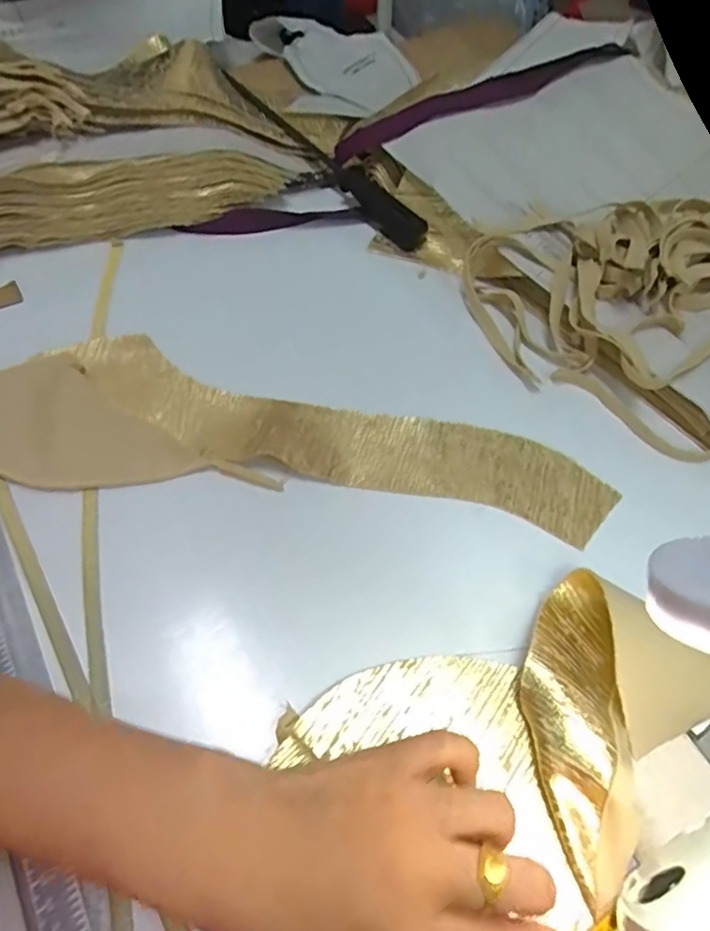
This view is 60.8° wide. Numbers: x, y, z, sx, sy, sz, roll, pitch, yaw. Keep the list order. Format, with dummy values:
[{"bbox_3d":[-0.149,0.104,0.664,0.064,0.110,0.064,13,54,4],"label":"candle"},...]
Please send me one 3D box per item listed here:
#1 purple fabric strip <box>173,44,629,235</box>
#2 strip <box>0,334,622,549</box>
[{"bbox_3d":[0.043,-0.265,0.496,0.382,0.043,0.057,-29,64,-5],"label":"purple fabric strip"},{"bbox_3d":[-0.046,-0.017,0.364,0.390,0.012,0.102,9,58,1],"label":"strip"}]

